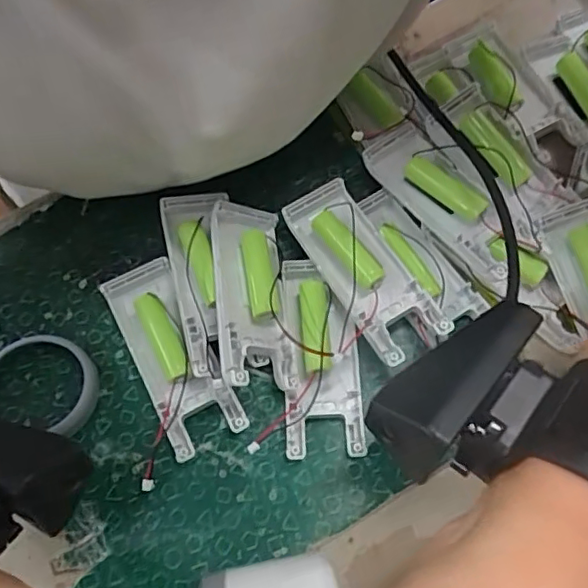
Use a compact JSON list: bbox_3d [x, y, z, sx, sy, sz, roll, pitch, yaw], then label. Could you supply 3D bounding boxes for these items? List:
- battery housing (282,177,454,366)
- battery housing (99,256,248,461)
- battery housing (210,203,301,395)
[{"bbox_3d":[0.036,-0.012,0.310,0.038,0.023,0.104,-29,71,-11],"label":"battery housing"},{"bbox_3d":[-0.066,0.030,0.297,0.040,0.022,0.105,-26,71,-10],"label":"battery housing"},{"bbox_3d":[-0.023,-0.003,0.296,0.034,0.023,0.102,-7,69,-3],"label":"battery housing"}]

